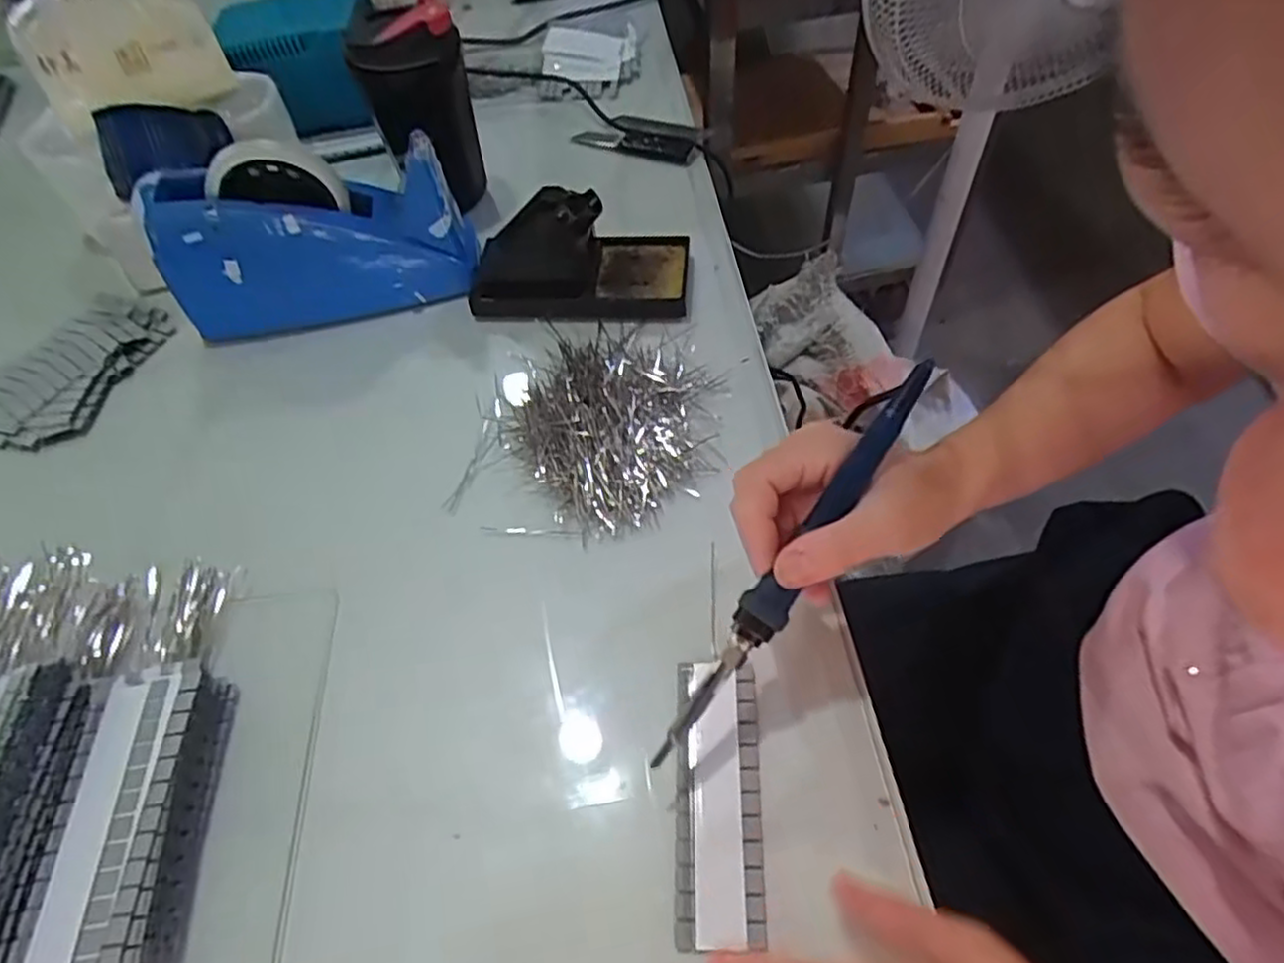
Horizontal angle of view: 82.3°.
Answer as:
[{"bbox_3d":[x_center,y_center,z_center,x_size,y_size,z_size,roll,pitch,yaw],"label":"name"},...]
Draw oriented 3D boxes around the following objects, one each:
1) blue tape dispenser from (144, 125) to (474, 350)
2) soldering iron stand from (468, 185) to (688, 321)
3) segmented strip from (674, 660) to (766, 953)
[{"bbox_3d":[-0.231,-0.176,0.525,0.202,0.114,0.063,-10,55,-4],"label":"blue tape dispenser"},{"bbox_3d":[-0.045,-0.170,0.537,0.160,0.069,0.076,1,53,-1],"label":"soldering iron stand"},{"bbox_3d":[0.036,0.147,0.348,0.039,0.007,0.125,0,55,3],"label":"segmented strip"}]

